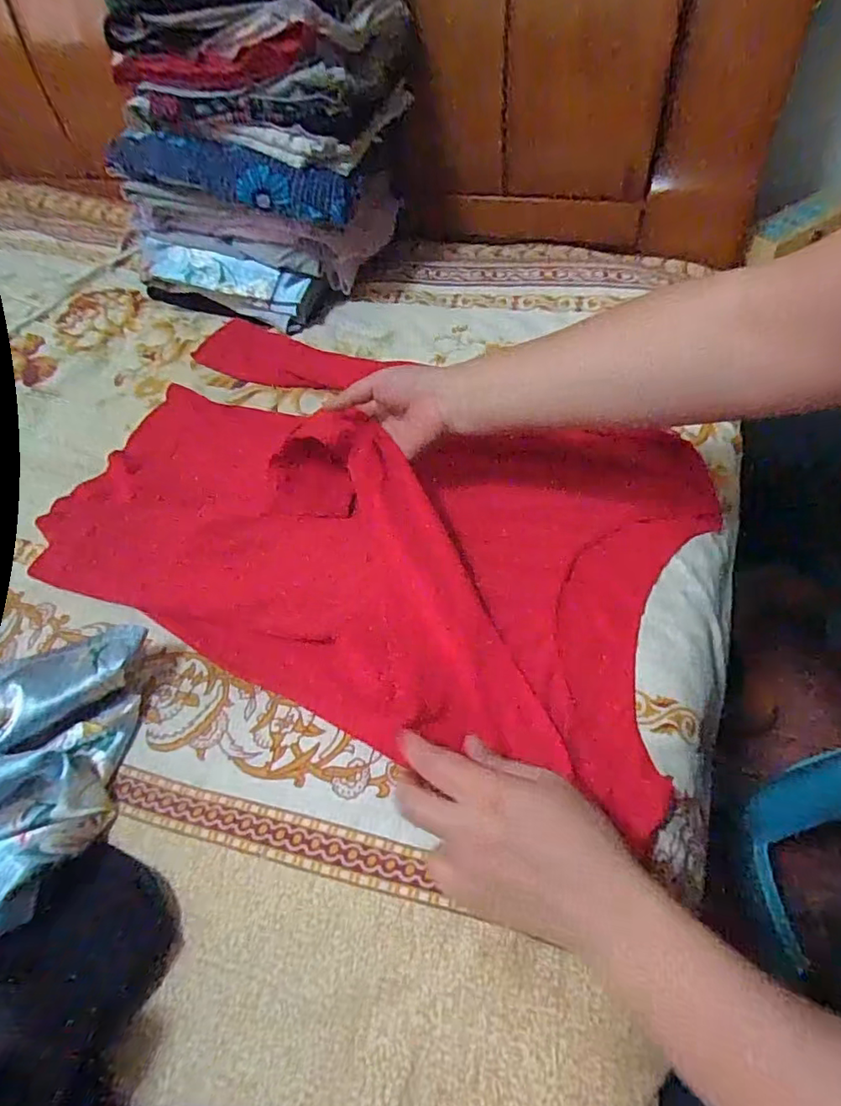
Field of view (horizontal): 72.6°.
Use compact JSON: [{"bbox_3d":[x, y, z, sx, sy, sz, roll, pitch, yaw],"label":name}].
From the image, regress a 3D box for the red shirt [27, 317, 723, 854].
[{"bbox_3d":[-0.049,-0.054,0.496,0.554,0.065,0.356,21,59,19],"label":"red shirt"}]

